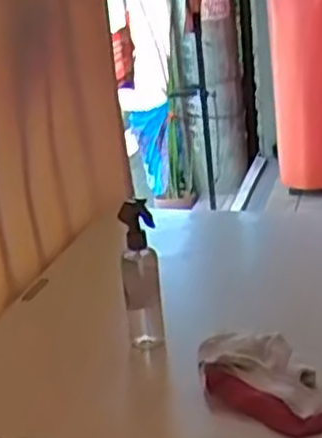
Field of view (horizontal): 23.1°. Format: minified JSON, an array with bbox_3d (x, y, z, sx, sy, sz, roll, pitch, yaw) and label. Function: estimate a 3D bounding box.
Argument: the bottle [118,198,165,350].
[{"bbox_3d":[-0.028,0.074,1.067,0.050,0.216,0.055,-7,21,-2],"label":"bottle"}]

